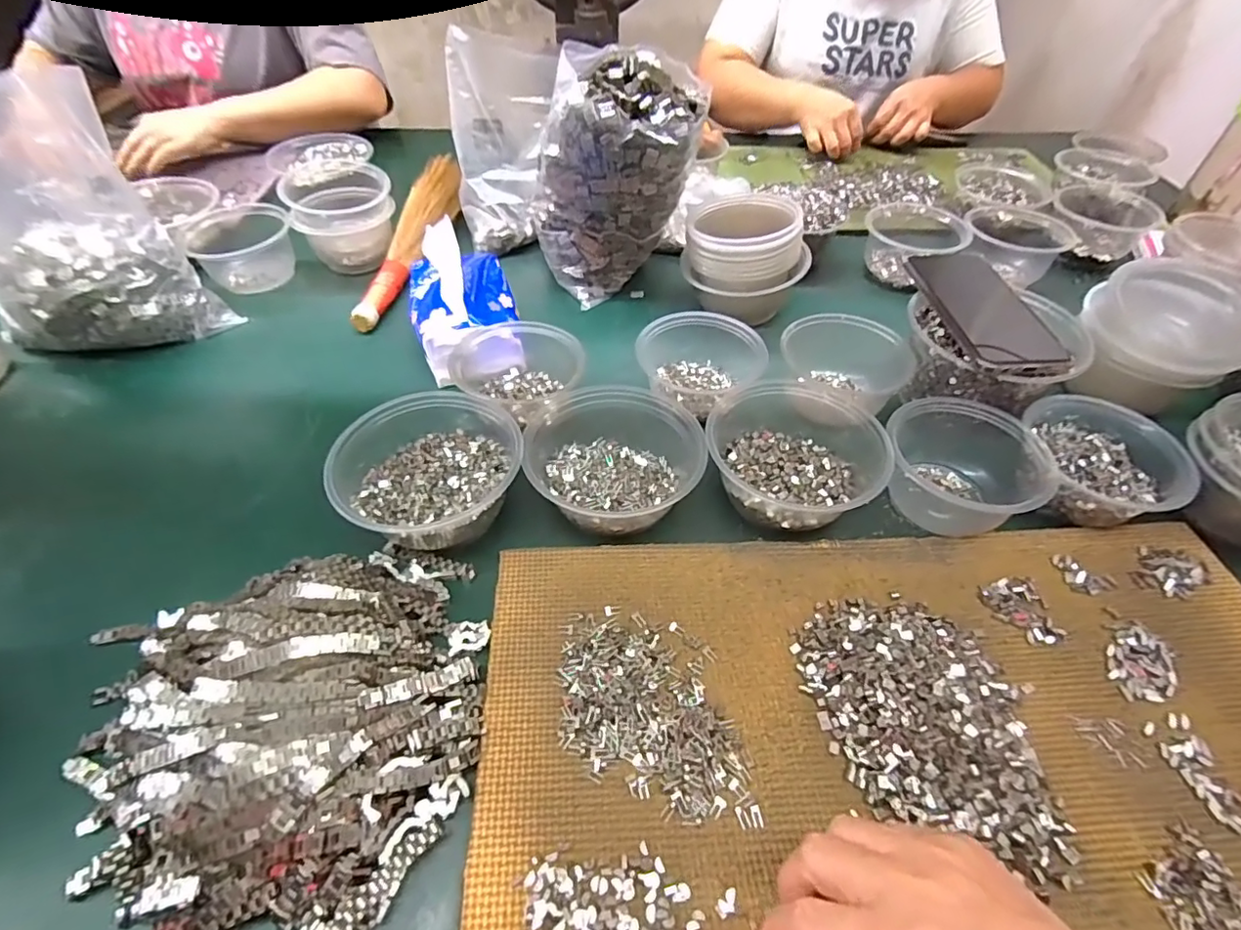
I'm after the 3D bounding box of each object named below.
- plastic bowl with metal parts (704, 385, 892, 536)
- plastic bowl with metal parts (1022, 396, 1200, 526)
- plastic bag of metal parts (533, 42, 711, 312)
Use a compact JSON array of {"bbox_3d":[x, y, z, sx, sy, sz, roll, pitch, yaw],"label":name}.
[{"bbox_3d":[0.140,-0.014,0.455,0.140,0.047,0.139,24,53,19],"label":"plastic bowl with metal parts"},{"bbox_3d":[0.374,-0.001,0.451,0.103,0.049,0.121,-18,50,-17],"label":"plastic bowl with metal parts"},{"bbox_3d":[0.008,-0.303,0.606,0.179,0.216,0.105,-20,50,-18],"label":"plastic bag of metal parts"}]

